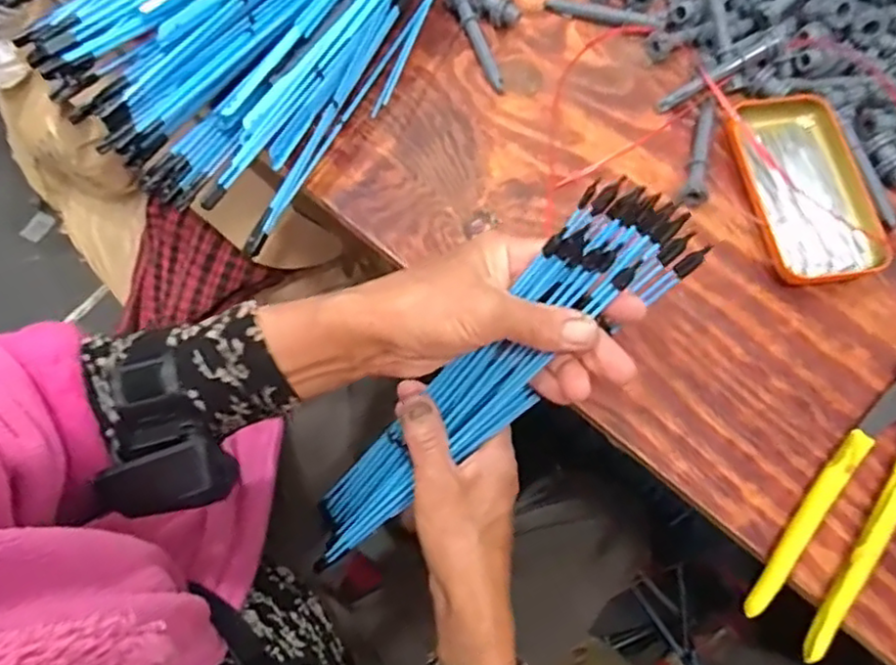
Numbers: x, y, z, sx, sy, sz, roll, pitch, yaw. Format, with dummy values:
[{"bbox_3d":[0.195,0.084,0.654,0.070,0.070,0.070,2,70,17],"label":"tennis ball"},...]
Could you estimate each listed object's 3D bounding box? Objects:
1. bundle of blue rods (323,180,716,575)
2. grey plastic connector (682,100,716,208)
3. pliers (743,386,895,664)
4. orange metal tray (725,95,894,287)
[{"bbox_3d":[0.012,0.041,0.410,0.054,0.326,0.059,-13,62,-54],"label":"bundle of blue rods"},{"bbox_3d":[0.183,-0.132,0.483,0.015,0.015,0.092,14,69,4],"label":"grey plastic connector"},{"bbox_3d":[0.247,0.095,0.399,0.046,0.015,0.201,38,72,12],"label":"pliers"},{"bbox_3d":[0.257,-0.105,0.473,0.088,0.018,0.148,-12,70,-6],"label":"orange metal tray"}]

